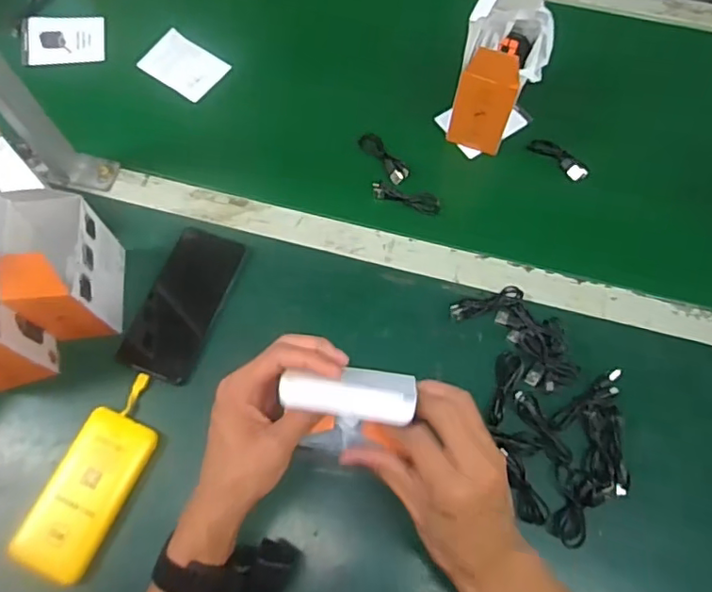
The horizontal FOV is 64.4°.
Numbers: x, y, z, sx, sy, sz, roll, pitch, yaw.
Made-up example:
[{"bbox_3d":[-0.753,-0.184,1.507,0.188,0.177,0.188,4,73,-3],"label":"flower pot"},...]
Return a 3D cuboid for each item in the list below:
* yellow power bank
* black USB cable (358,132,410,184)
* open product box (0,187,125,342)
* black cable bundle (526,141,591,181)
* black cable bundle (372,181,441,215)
[{"bbox_3d":[-0.242,0.173,0.504,0.074,0.021,0.142,21,69,9],"label":"yellow power bank"},{"bbox_3d":[0.033,-0.163,0.664,0.021,0.016,0.080,-31,70,-12],"label":"black USB cable"},{"bbox_3d":[-0.274,-0.027,0.525,0.072,0.122,0.119,-5,67,-2],"label":"open product box"},{"bbox_3d":[0.239,-0.162,0.663,0.020,0.013,0.075,-41,72,-15],"label":"black cable bundle"},{"bbox_3d":[0.057,-0.111,0.642,0.078,0.018,0.021,15,68,7],"label":"black cable bundle"}]

